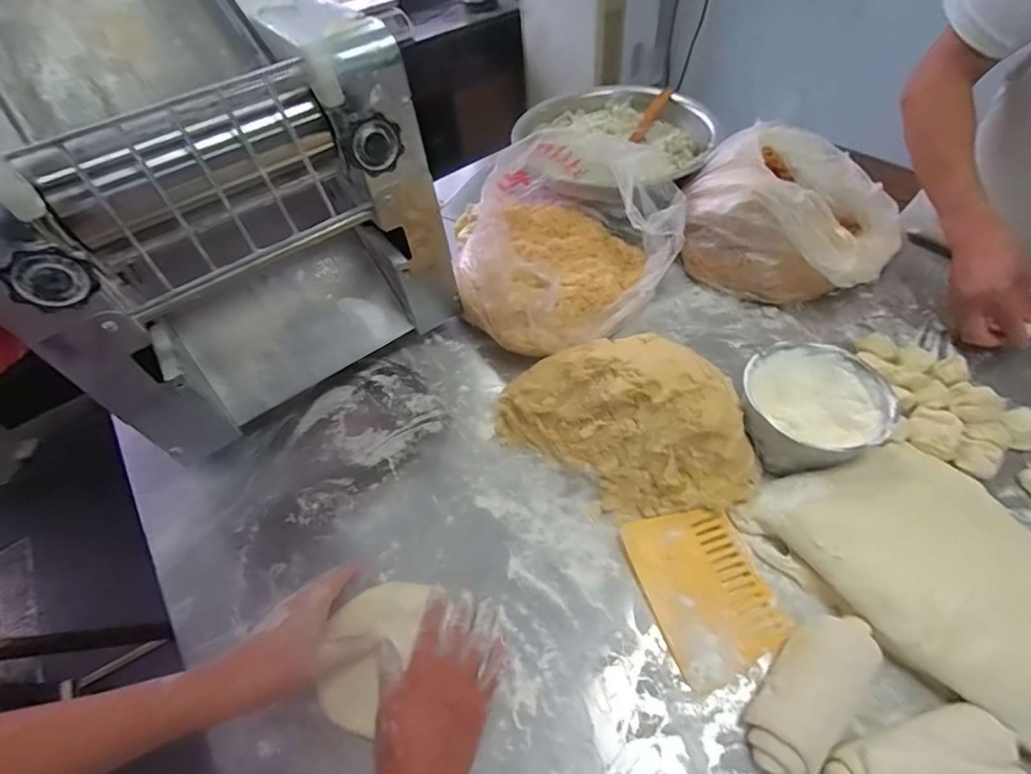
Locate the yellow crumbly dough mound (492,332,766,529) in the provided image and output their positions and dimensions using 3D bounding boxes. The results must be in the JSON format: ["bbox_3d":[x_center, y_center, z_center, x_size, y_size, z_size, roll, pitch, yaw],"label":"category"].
[{"bbox_3d":[0.137,0.034,0.589,0.293,0.123,0.182,32,61,28],"label":"yellow crumbly dough mound"}]

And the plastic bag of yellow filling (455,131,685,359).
[{"bbox_3d":[0.075,-0.225,0.763,0.301,0.187,0.369,24,57,23],"label":"plastic bag of yellow filling"}]

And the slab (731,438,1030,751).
[{"bbox_3d":[0.451,0.210,0.448,0.192,0.076,0.417,-33,55,-19],"label":"slab"}]

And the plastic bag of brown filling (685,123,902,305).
[{"bbox_3d":[0.442,-0.287,0.795,0.292,0.166,0.283,23,57,22],"label":"plastic bag of brown filling"}]

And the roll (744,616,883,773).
[{"bbox_3d":[0.267,0.272,0.438,0.159,0.038,0.060,-36,56,-22],"label":"roll"}]

